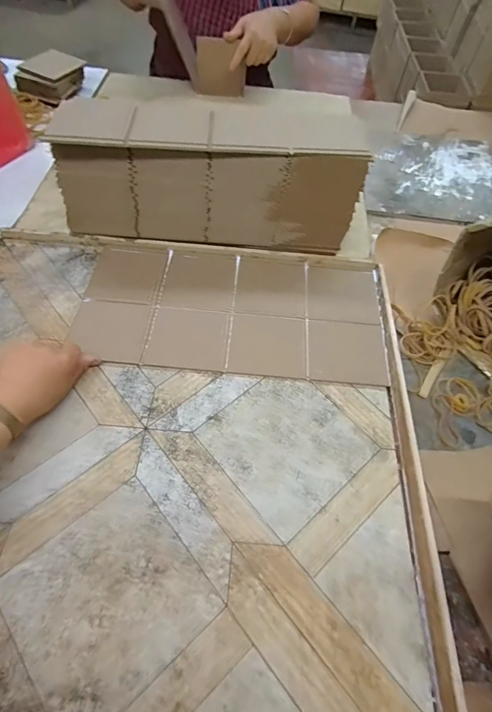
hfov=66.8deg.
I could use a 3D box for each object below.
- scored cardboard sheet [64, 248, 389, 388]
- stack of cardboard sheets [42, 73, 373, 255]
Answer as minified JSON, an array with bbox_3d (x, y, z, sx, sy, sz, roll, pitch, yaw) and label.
[{"bbox_3d":[-0.021,-0.067,0.552,0.430,0.010,0.211,5,58,0],"label":"scored cardboard sheet"},{"bbox_3d":[-0.057,-0.271,0.579,0.438,0.165,0.122,4,57,0],"label":"stack of cardboard sheets"}]

